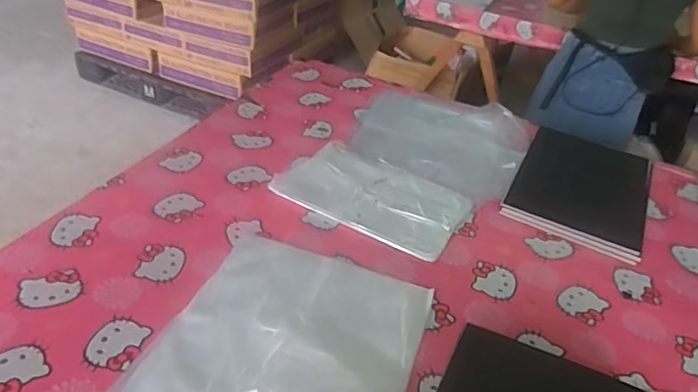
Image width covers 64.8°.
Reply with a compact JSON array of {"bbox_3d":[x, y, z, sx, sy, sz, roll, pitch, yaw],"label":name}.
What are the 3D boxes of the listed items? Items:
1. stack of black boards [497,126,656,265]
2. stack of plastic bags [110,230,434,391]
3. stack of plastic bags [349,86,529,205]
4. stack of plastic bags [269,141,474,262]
[{"bbox_3d":[0.477,-0.025,1.126,0.250,0.035,0.363,20,37,18],"label":"stack of black boards"},{"bbox_3d":[-0.087,0.210,0.724,0.326,0.018,0.402,16,36,13],"label":"stack of plastic bags"},{"bbox_3d":[0.208,-0.145,1.290,0.397,0.023,0.397,21,38,19],"label":"stack of plastic bags"},{"bbox_3d":[0.050,-0.005,1.035,0.331,0.021,0.206,23,38,21],"label":"stack of plastic bags"}]

